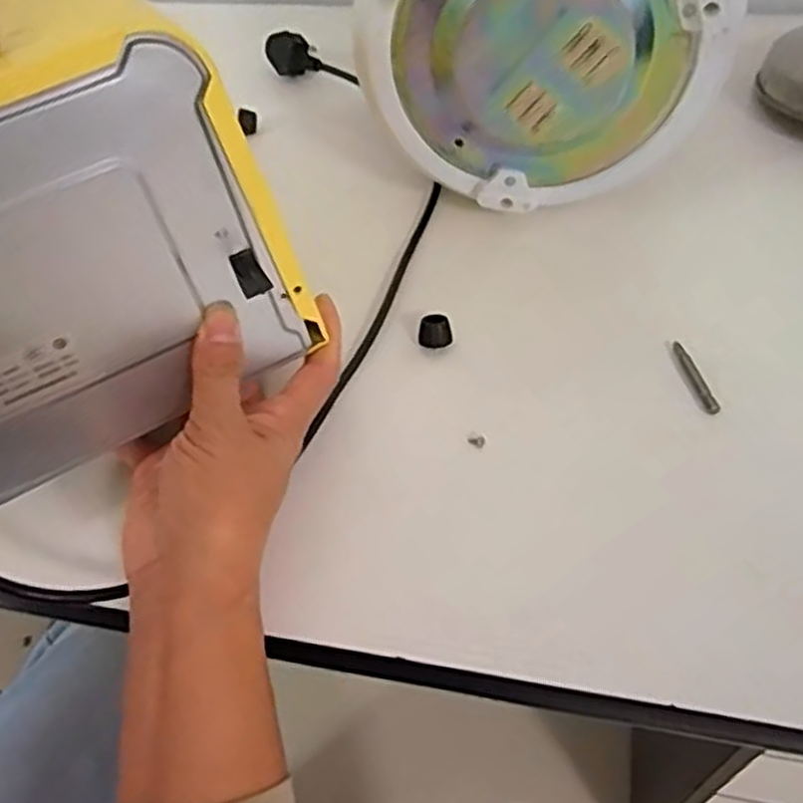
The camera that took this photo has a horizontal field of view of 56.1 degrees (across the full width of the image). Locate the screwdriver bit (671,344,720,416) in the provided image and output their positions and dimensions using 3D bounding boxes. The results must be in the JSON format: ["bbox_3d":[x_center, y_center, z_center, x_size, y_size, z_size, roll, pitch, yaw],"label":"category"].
[{"bbox_3d":[0.152,-0.012,0.389,0.006,0.005,0.051,-9,51,-3],"label":"screwdriver bit"}]

